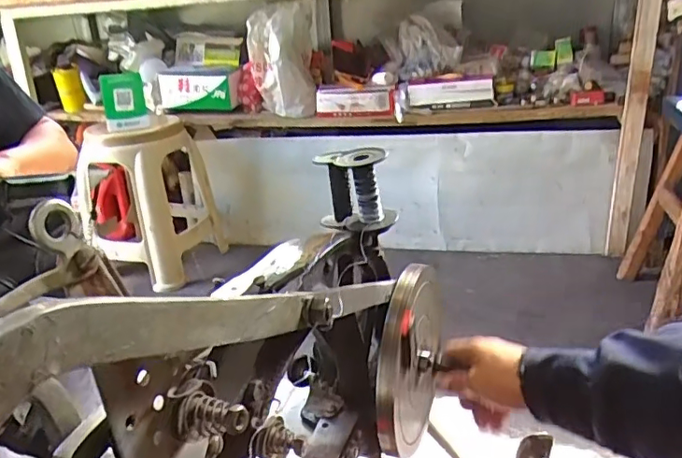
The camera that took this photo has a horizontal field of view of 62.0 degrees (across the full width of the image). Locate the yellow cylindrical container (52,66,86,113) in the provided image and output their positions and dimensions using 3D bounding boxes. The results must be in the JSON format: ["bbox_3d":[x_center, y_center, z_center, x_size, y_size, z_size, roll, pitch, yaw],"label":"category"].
[{"bbox_3d":[-0.780,-0.399,1.634,0.070,0.128,0.061,-14,25,-23],"label":"yellow cylindrical container"}]

